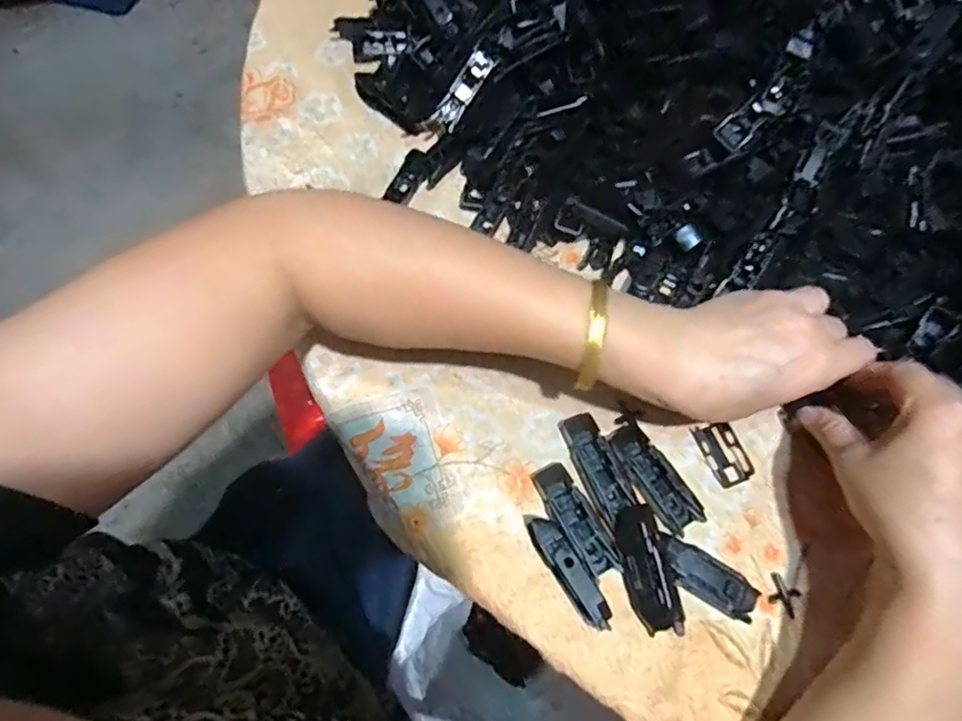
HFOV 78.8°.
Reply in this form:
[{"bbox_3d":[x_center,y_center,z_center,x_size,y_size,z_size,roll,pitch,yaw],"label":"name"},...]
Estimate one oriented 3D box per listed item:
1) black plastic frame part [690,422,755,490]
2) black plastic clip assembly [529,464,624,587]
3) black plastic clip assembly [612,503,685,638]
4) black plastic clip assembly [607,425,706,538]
[{"bbox_3d":[0.150,0.057,0.361,0.023,0.007,0.040,-22,69,-11],"label":"black plastic frame part"},{"bbox_3d":[0.054,0.091,0.334,0.026,0.019,0.068,-28,70,-14],"label":"black plastic clip assembly"},{"bbox_3d":[0.091,0.114,0.319,0.023,0.021,0.065,-12,67,-7],"label":"black plastic clip assembly"},{"bbox_3d":[0.103,0.070,0.349,0.025,0.009,0.068,-32,71,-15],"label":"black plastic clip assembly"}]

